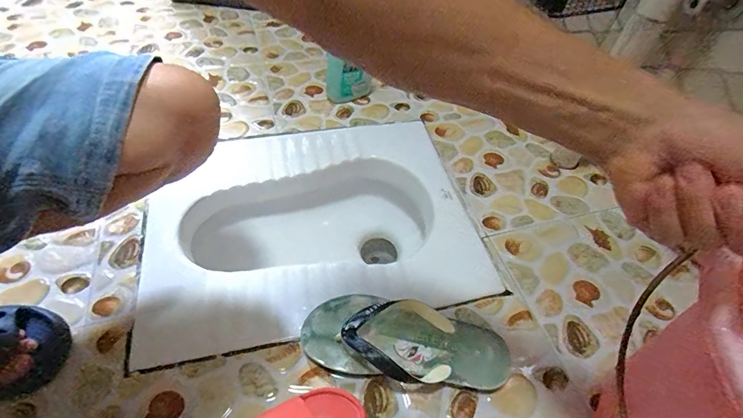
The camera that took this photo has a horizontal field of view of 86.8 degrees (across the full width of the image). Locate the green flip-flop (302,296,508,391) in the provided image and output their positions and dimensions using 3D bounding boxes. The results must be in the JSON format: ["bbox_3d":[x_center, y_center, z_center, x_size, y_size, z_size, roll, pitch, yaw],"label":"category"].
[{"bbox_3d":[0.046,0.171,0.513,0.270,0.045,0.113,11,50,4],"label":"green flip-flop"}]

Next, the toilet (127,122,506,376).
[{"bbox_3d":[-0.104,0.065,0.728,0.517,0.188,0.419,-7,51,-11],"label":"toilet"}]

